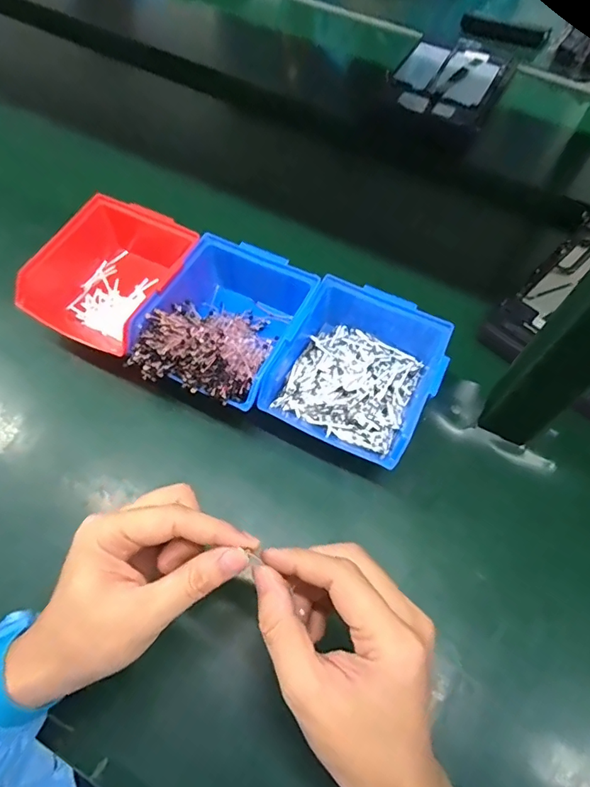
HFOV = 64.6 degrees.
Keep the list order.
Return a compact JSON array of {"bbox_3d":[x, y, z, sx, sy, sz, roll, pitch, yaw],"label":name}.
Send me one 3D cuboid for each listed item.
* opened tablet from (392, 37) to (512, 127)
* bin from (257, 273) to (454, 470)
[{"bbox_3d":[0.236,-0.479,0.707,0.152,0.021,0.198,28,63,11],"label":"opened tablet"},{"bbox_3d":[0.056,-0.021,0.412,0.126,0.073,0.146,25,62,9],"label":"bin"}]

